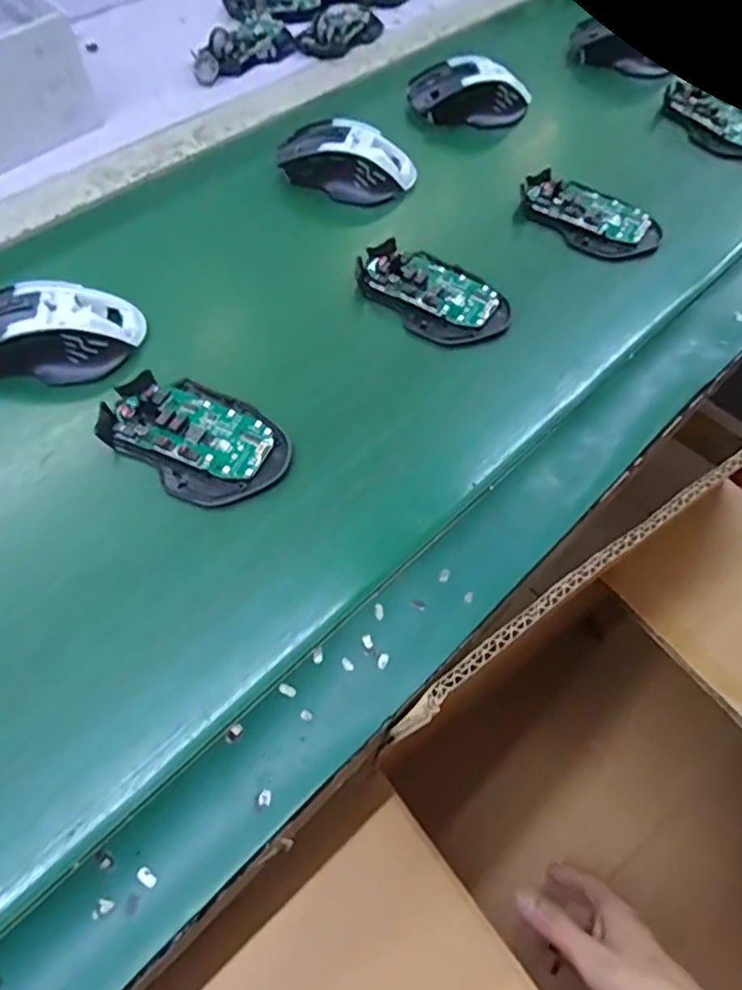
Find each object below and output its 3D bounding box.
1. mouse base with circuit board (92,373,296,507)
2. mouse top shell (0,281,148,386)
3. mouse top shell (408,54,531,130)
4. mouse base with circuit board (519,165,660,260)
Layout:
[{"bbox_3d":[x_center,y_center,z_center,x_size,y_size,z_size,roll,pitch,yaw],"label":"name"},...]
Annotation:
[{"bbox_3d":[-0.105,-0.036,0.375,0.113,0.017,0.069,30,63,14],"label":"mouse base with circuit board"},{"bbox_3d":[-0.212,-0.108,0.406,0.117,0.038,0.069,-10,61,-8],"label":"mouse top shell"},{"bbox_3d":[0.093,-0.378,0.576,0.108,0.034,0.070,2,59,-4],"label":"mouse top shell"},{"bbox_3d":[0.176,-0.224,0.498,0.113,0.024,0.060,26,62,12],"label":"mouse base with circuit board"}]

